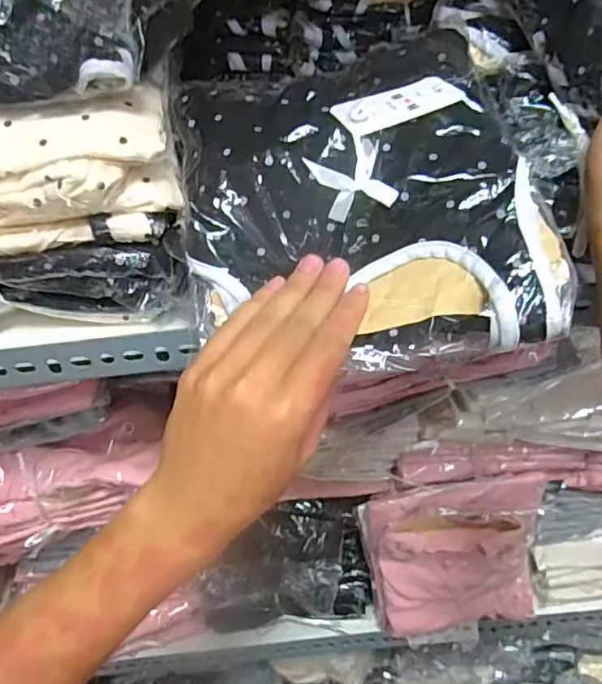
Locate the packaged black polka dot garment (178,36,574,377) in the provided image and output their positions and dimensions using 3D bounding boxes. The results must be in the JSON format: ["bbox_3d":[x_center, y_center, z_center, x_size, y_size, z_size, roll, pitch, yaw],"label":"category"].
[{"bbox_3d":[0.037,-0.089,0.363,0.220,0.056,0.217,-6,80,11],"label":"packaged black polka dot garment"}]

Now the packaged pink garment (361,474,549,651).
[{"bbox_3d":[0.206,0.294,0.749,0.228,0.258,0.055,-11,28,3],"label":"packaged pink garment"}]

